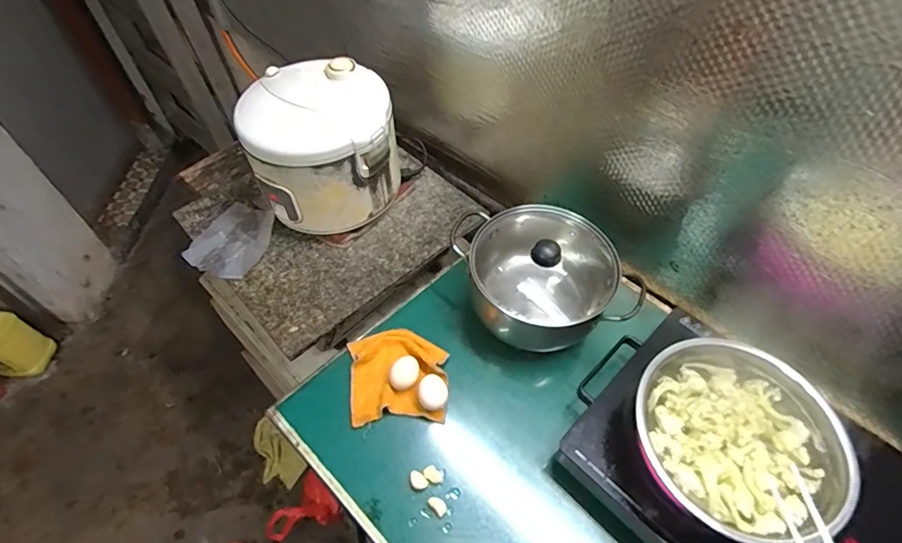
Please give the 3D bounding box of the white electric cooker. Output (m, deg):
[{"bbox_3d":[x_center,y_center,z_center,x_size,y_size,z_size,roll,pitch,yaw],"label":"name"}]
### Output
[{"bbox_3d":[-0.223,-0.217,0.855,0.247,0.220,0.213,-11,55,-10],"label":"white electric cooker"}]

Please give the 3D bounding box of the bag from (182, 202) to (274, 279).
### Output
[{"bbox_3d":[-0.415,-0.064,0.919,0.140,0.031,0.159,19,56,11],"label":"bag"}]

